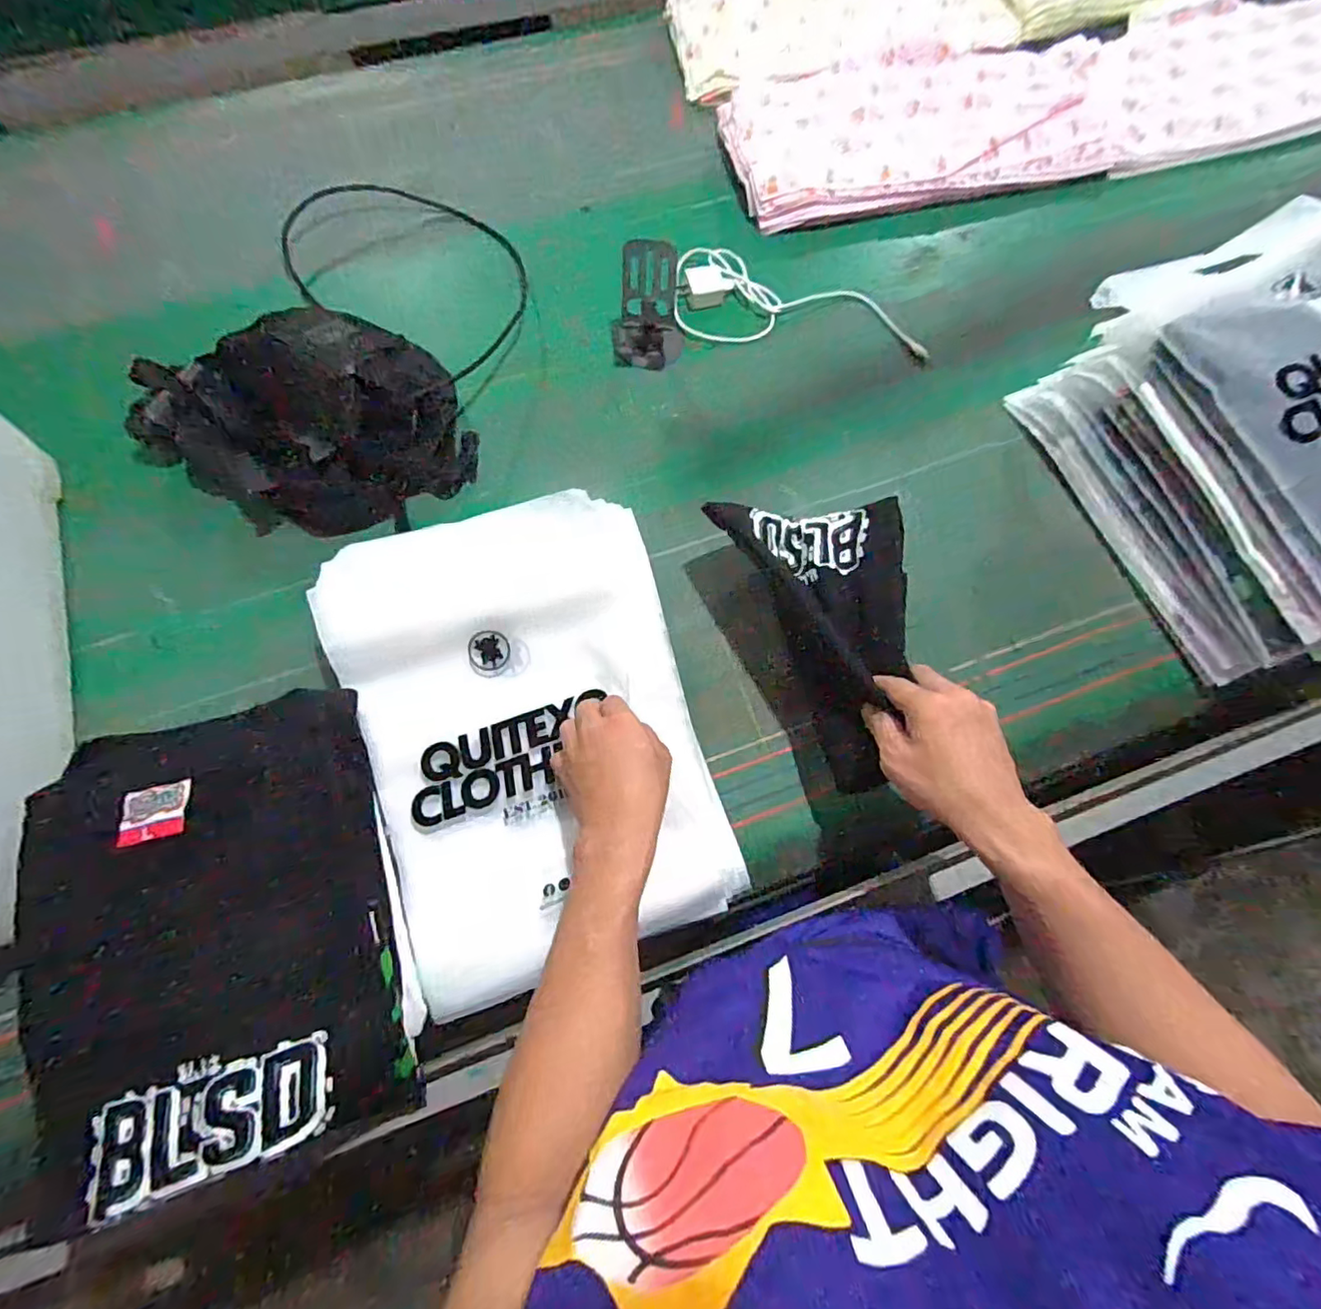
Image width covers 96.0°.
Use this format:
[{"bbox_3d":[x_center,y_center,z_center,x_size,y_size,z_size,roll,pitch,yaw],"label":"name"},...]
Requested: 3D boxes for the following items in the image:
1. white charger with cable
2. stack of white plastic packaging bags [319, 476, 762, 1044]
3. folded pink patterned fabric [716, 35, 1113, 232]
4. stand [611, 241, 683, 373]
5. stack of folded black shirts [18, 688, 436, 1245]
[{"bbox_3d":[0.169,-0.428,0.716,0.302,0.025,0.128,4,73,0],"label":"white charger with cable"},{"bbox_3d":[-0.110,0.061,0.517,0.287,0.068,0.388,-18,75,-7],"label":"stack of white plastic packaging bags"},{"bbox_3d":[0.349,-0.708,0.791,0.522,0.033,0.250,-15,74,-6],"label":"folded pink patterned fabric"},{"bbox_3d":[-0.015,-0.396,0.675,0.085,0.095,0.081,-4,74,-3],"label":"stand"},{"bbox_3d":[-0.325,0.199,0.444,0.237,0.083,0.322,-12,74,-5],"label":"stack of folded black shirts"}]

